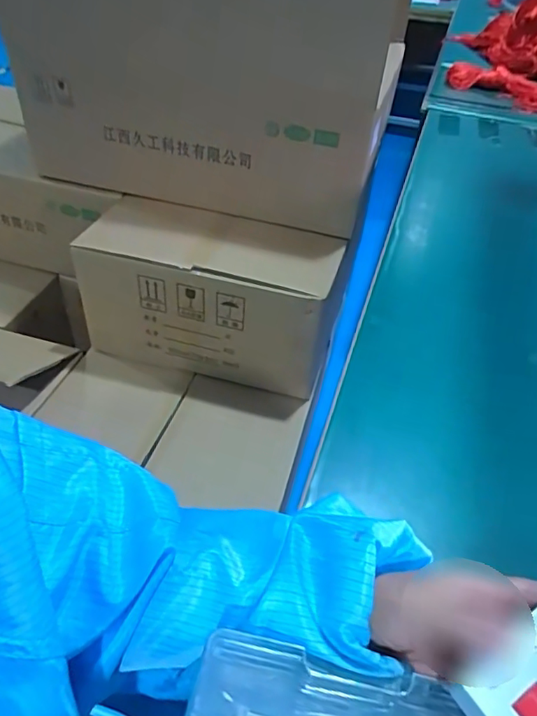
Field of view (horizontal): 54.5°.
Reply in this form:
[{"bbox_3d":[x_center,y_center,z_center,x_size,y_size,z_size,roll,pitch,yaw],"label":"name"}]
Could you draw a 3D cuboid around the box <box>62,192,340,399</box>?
[{"bbox_3d":[-0.106,-0.129,1.027,0.449,0.243,0.214,12,43,10],"label":"box"}]

